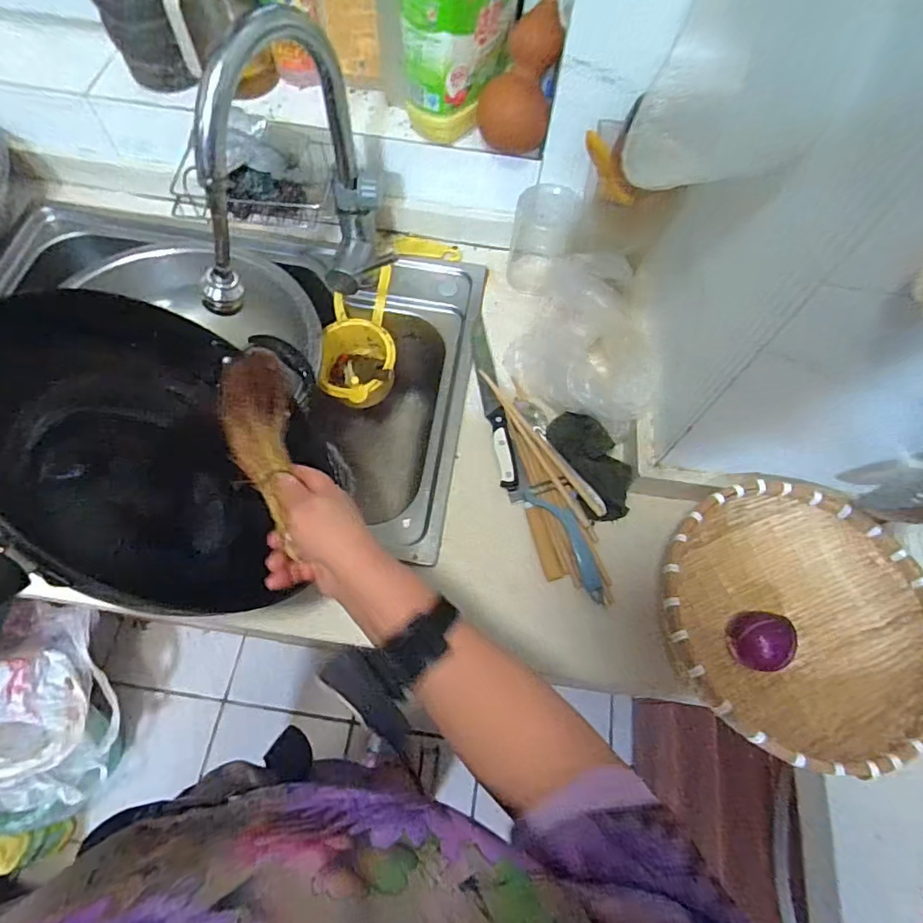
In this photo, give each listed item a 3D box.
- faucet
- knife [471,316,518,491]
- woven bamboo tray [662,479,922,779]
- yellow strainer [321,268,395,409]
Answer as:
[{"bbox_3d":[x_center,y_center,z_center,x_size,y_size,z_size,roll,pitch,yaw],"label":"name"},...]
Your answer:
[{"bbox_3d":[-0.174,-0.264,0.550,0.066,0.312,0.253,29,67,10],"label":"faucet"},{"bbox_3d":[0.039,-0.083,0.677,0.026,0.013,0.247,-6,66,-6],"label":"knife"},{"bbox_3d":[0.330,0.162,0.544,0.262,0.090,0.259,19,66,6],"label":"woven bamboo tray"},{"bbox_3d":[-0.148,-0.158,0.770,0.104,0.126,0.172,-3,66,-5],"label":"yellow strainer"}]

